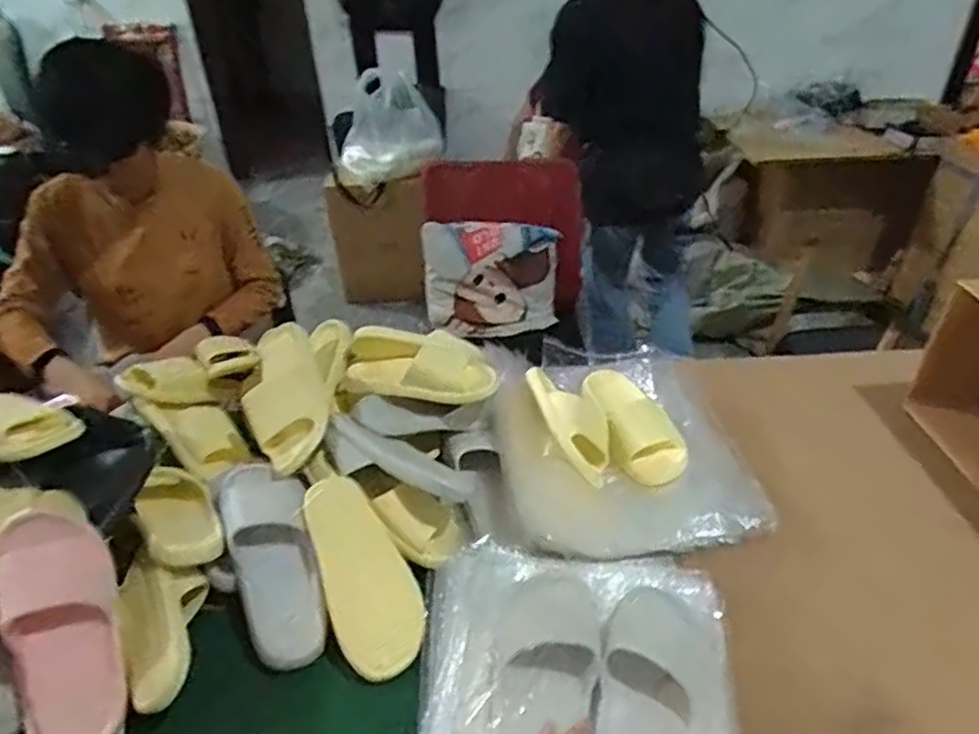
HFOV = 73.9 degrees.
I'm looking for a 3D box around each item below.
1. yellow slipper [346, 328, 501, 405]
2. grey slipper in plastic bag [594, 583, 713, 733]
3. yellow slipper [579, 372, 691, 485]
[{"bbox_3d":[-0.112,-0.004,1.009,0.242,0.068,0.123,0,36,4],"label":"yellow slipper"},{"bbox_3d":[0.166,0.323,0.650,0.109,0.067,0.267,8,38,16],"label":"grey slipper in plastic bag"},{"bbox_3d":[0.210,0.084,0.987,0.102,0.055,0.205,-19,60,-21],"label":"yellow slipper"}]

